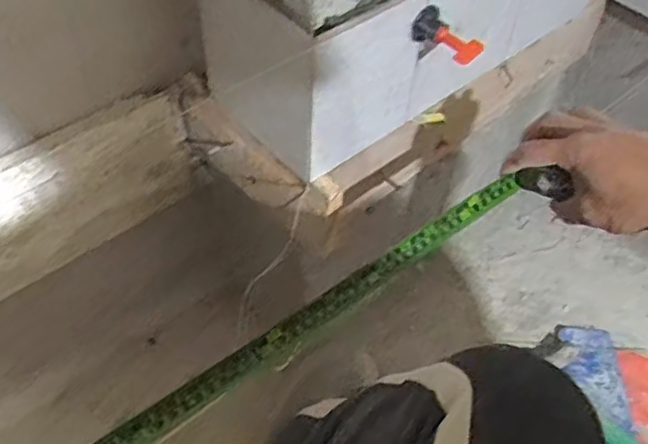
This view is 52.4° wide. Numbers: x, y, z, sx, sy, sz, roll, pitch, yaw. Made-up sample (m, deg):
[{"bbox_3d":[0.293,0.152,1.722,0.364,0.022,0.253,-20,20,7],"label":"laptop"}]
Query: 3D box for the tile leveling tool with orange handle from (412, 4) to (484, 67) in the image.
[{"bbox_3d":[0.101,-0.149,0.534,0.024,0.030,0.059,-36,61,-27],"label":"tile leveling tool with orange handle"}]

